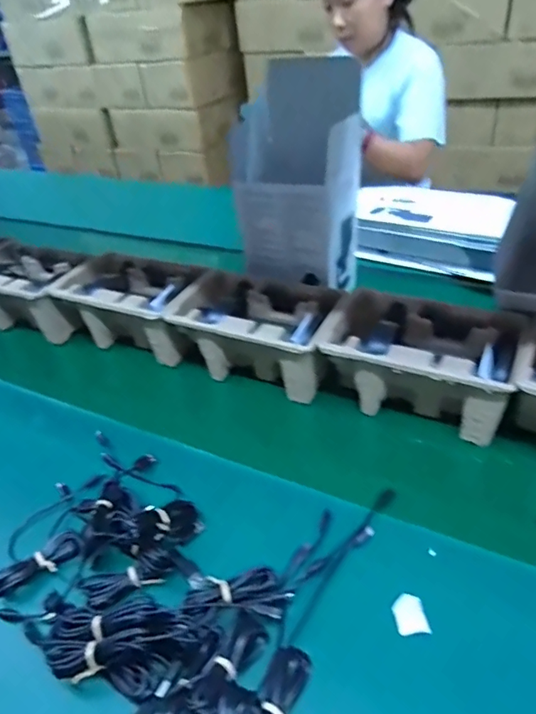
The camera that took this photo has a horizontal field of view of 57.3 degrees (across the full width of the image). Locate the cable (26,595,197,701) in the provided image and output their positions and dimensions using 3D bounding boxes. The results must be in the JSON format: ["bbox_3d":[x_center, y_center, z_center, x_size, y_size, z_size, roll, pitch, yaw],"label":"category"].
[{"bbox_3d":[-0.141,0.244,0.425,0.155,0.045,0.069,5,40,13],"label":"cable"}]

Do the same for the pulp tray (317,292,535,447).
[{"bbox_3d":[0.191,0.007,0.626,0.227,0.106,0.144,13,42,21],"label":"pulp tray"}]

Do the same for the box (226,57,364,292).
[{"bbox_3d":[0.038,-0.265,0.770,0.201,0.343,0.160,5,25,17],"label":"box"}]

